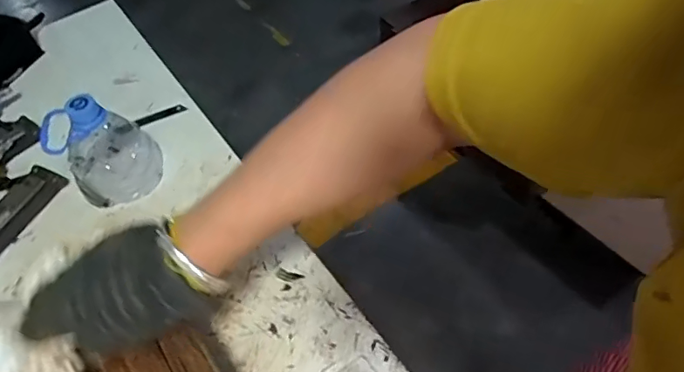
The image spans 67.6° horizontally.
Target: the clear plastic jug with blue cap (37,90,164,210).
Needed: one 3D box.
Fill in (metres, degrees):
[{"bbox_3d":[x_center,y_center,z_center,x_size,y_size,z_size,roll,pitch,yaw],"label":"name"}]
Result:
[{"bbox_3d":[-0.281,-0.055,0.595,0.108,0.116,0.097,-27,53,-16],"label":"clear plastic jug with blue cap"}]

